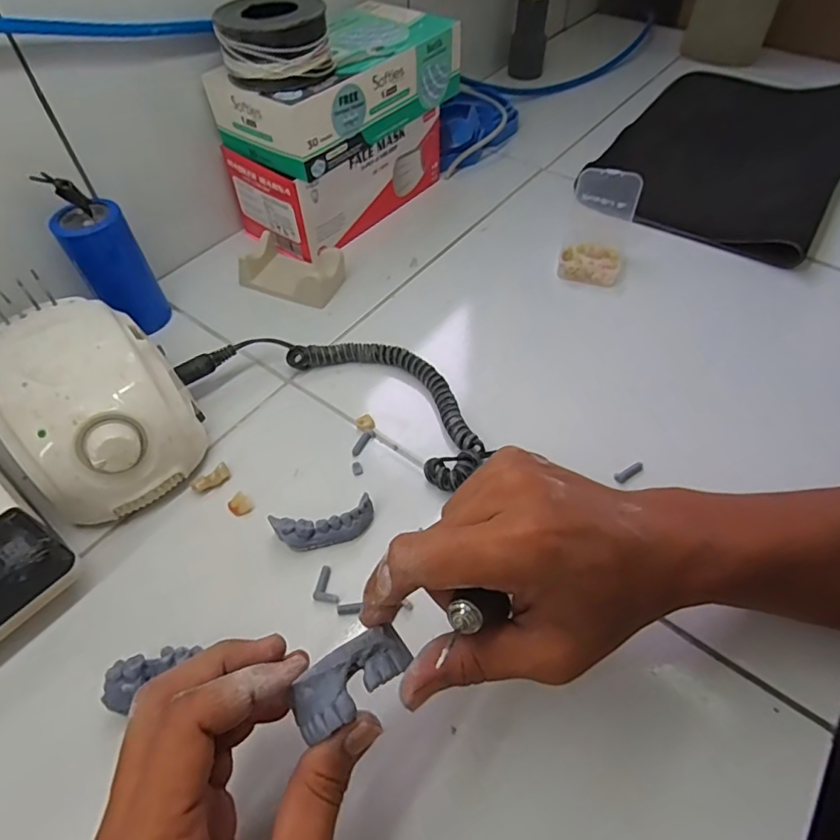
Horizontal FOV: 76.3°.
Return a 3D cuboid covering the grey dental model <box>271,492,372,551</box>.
[{"bbox_3d":[-0.060,0.068,0.341,0.063,0.019,0.021,-13,56,-8],"label":"grey dental model"}]

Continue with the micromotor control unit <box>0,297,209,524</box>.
[{"bbox_3d":[-0.219,-0.009,0.368,0.103,0.083,0.137,-30,60,-19],"label":"micromotor control unit"}]

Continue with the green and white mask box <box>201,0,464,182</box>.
[{"bbox_3d":[-0.070,-0.301,0.481,0.108,0.060,0.206,34,62,25],"label":"green and white mask box"}]

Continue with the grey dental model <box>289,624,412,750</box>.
[{"bbox_3d":[-0.030,0.111,0.230,0.054,0.019,0.023,-32,61,-22],"label":"grey dental model"}]

